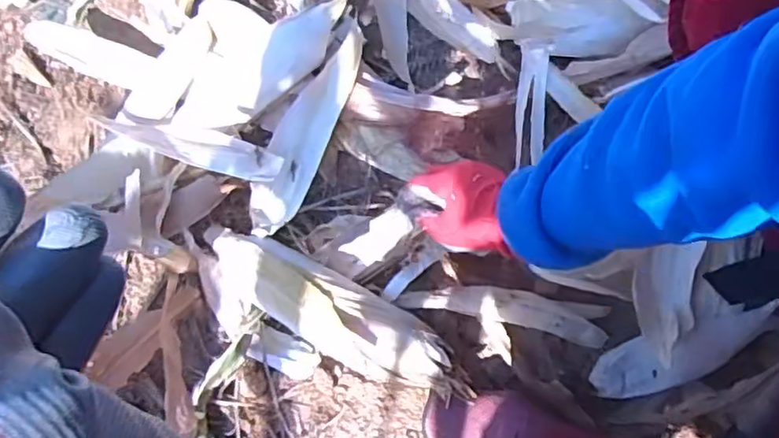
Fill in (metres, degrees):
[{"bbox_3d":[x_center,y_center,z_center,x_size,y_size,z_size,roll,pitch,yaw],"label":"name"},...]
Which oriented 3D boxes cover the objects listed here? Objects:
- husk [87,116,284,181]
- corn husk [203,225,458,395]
[{"bbox_3d":[-0.215,-0.081,0.665,0.223,0.035,0.047,17,79,19],"label":"husk"},{"bbox_3d":[-0.070,0.087,0.615,0.286,0.069,0.077,26,80,6],"label":"corn husk"}]

